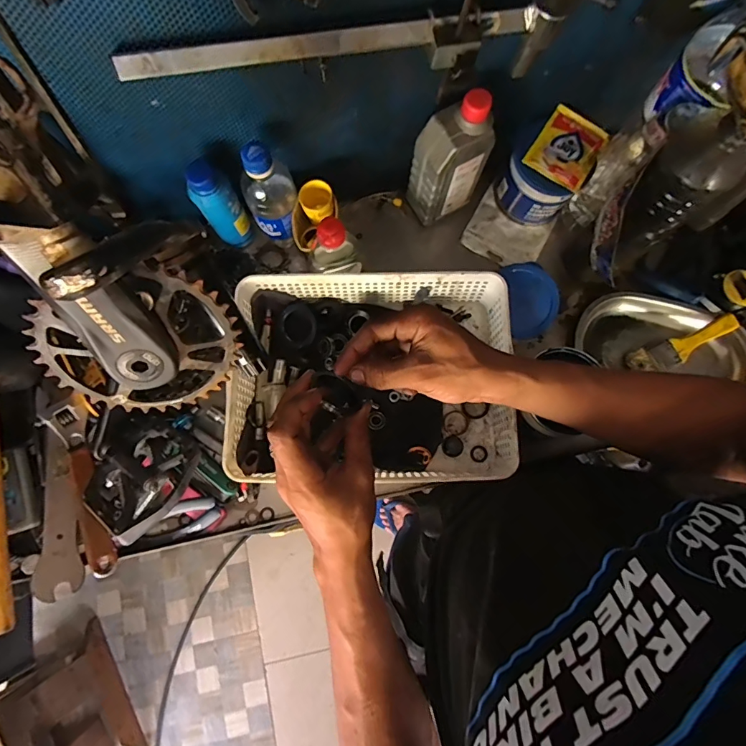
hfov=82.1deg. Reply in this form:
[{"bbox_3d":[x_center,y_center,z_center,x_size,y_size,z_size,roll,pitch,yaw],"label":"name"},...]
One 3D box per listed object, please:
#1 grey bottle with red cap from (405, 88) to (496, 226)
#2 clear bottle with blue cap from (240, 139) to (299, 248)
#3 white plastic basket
[{"bbox_3d":[0.096,-0.263,0.539,0.081,0.179,0.056,-30,80,-6],"label":"grey bottle with red cap"},{"bbox_3d":[-0.124,-0.215,0.528,0.061,0.154,0.059,-19,80,-4],"label":"clear bottle with blue cap"},{"bbox_3d":[-0.004,0.004,0.535,0.328,0.080,0.256,2,79,0],"label":"white plastic basket"}]

